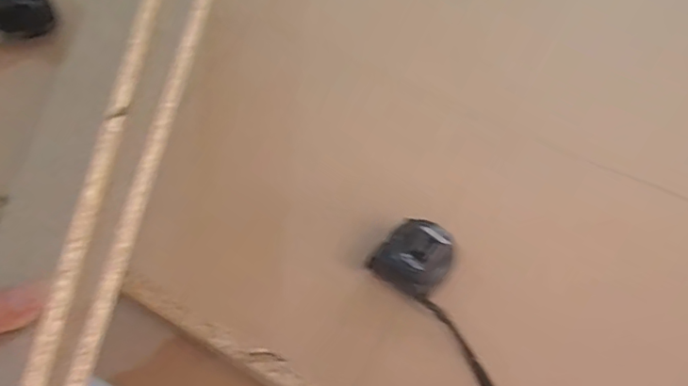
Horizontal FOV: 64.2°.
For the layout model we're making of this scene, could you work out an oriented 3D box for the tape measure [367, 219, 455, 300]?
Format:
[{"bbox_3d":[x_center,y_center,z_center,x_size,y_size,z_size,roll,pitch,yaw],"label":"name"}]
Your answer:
[{"bbox_3d":[0.063,0.053,0.467,0.060,0.037,0.065,35,65,19],"label":"tape measure"}]

